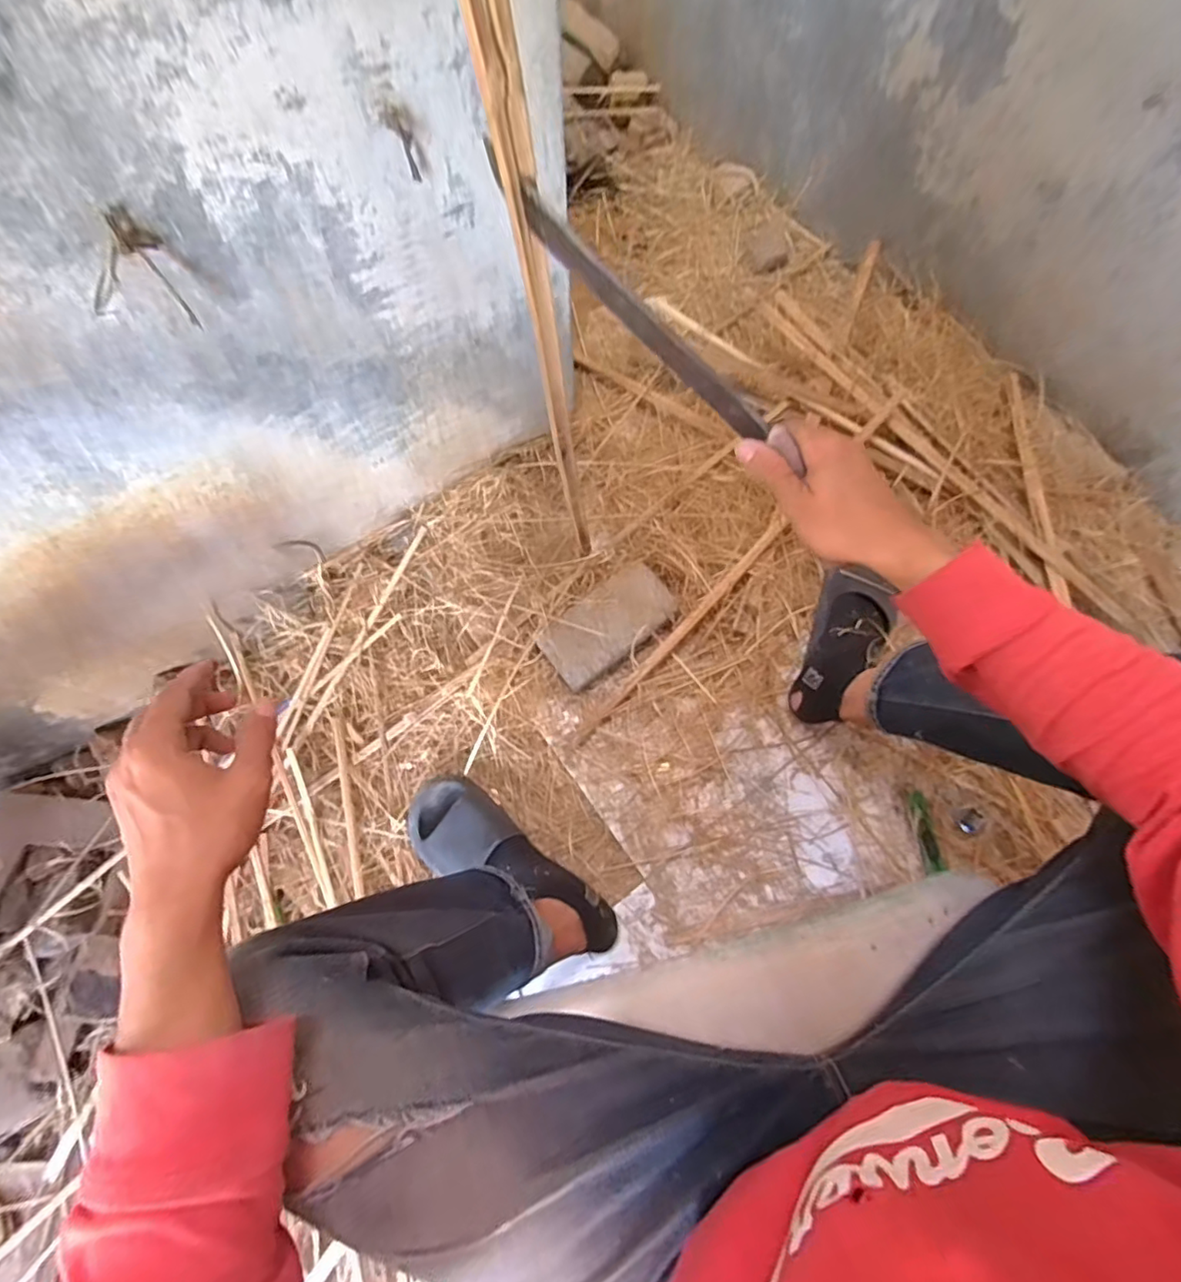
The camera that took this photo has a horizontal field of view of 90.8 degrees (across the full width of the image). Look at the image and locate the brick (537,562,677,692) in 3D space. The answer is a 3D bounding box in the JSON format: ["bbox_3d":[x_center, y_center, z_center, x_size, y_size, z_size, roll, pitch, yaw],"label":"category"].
[{"bbox_3d":[0.026,-0.024,0.883,0.203,0.046,0.104,-40,77,-11],"label":"brick"}]

